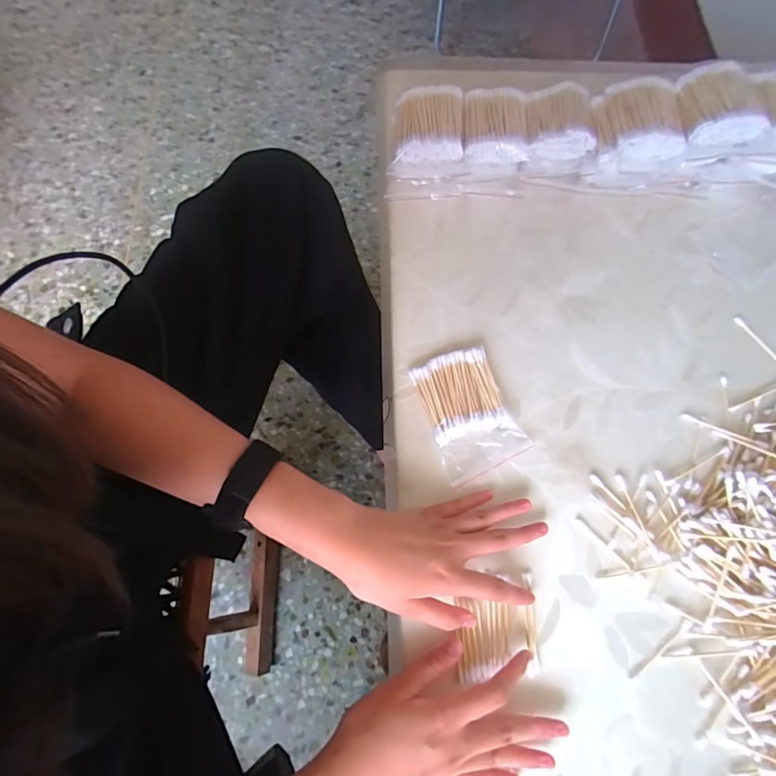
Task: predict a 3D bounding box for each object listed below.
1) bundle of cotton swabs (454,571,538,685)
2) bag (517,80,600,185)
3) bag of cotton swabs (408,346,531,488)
[{"bbox_3d":[0.083,0.179,0.342,0.061,0.008,0.071,-1,72,-2],"label":"bundle of cotton swabs"},{"bbox_3d":[0.167,-0.252,0.453,0.068,0.053,0.080,1,72,-1],"label":"bag"},{"bbox_3d":[0.068,0.021,0.387,0.072,0.014,0.103,-22,74,-8],"label":"bag of cotton swabs"}]

